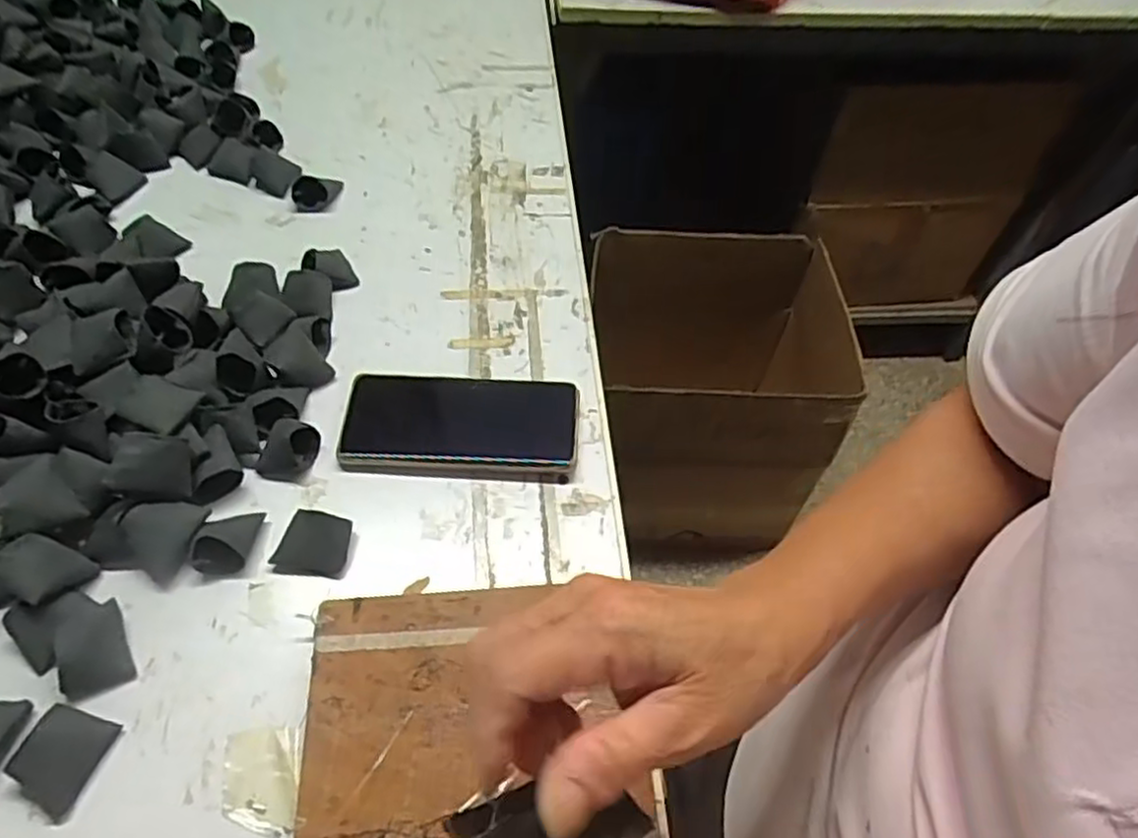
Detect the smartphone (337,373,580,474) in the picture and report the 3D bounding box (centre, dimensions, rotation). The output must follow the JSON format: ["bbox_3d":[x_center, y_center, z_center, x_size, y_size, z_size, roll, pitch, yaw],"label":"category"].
[{"bbox_3d":[-0.075,0.002,0.501,0.160,0.012,0.078,2,54,-2],"label":"smartphone"}]

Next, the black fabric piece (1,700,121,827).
[{"bbox_3d":[-0.258,0.172,0.360,0.033,0.017,0.046,14,54,7],"label":"black fabric piece"}]

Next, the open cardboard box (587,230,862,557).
[{"bbox_3d":[0.218,-0.035,1.170,0.339,0.411,0.319,-1,54,-4],"label":"open cardboard box"}]

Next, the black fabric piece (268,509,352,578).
[{"bbox_3d":[-0.158,0.077,0.438,0.044,0.017,0.036,7,54,1],"label":"black fabric piece"}]

